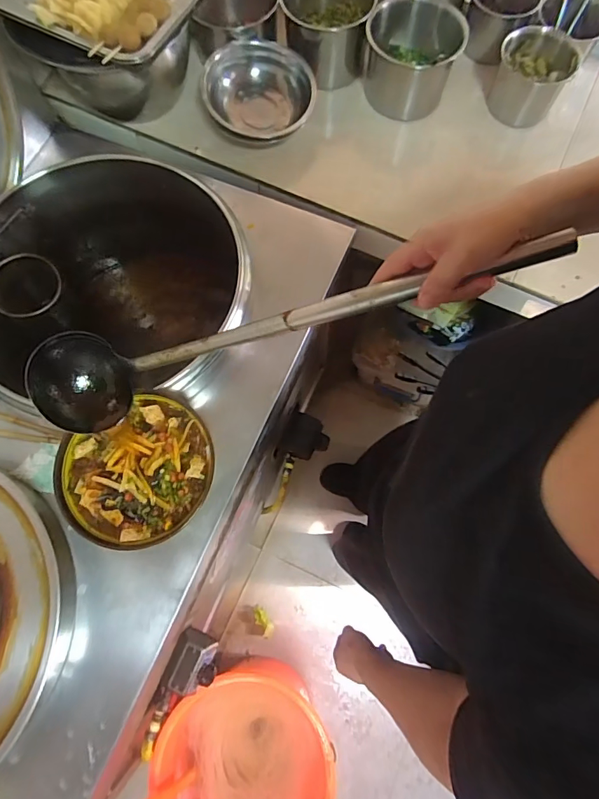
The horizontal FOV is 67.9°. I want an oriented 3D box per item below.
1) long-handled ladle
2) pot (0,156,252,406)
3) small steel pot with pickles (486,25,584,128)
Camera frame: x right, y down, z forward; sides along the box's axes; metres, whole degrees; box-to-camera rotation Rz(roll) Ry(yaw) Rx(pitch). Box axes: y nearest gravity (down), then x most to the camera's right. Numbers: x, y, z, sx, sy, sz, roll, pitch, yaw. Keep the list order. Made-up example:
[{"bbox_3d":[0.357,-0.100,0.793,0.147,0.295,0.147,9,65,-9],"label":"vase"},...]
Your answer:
[{"bbox_3d":[-0.038,-0.064,0.481,0.595,0.110,0.099,-11,72,18],"label":"long-handled ladle"},{"bbox_3d":[-0.333,-0.165,0.848,0.436,0.334,0.415,0,73,0],"label":"pot"},{"bbox_3d":[0.441,-0.613,0.866,0.134,0.135,0.130,0,73,0],"label":"small steel pot with pickles"}]

